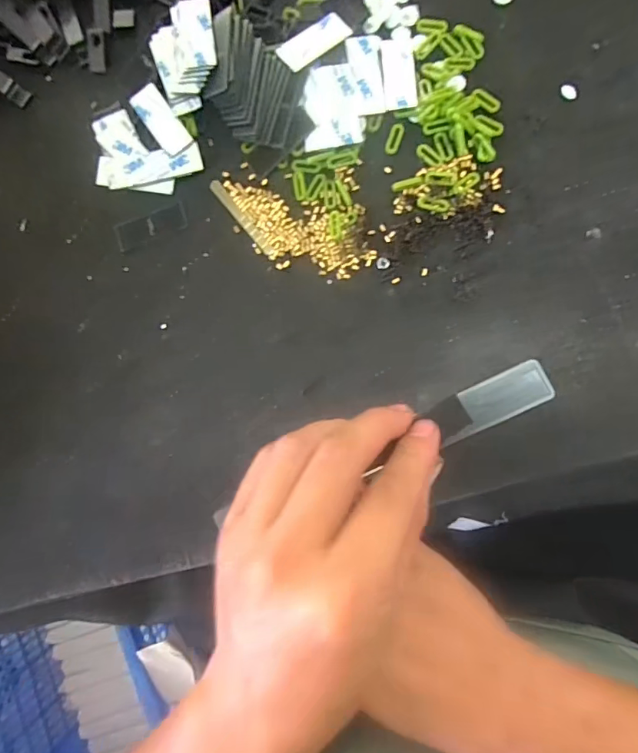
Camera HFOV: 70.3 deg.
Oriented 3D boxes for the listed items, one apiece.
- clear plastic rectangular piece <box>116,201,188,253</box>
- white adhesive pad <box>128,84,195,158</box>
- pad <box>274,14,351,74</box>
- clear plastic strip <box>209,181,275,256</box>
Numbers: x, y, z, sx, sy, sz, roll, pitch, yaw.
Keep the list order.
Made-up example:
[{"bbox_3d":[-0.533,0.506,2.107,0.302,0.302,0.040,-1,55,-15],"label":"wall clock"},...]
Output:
[{"bbox_3d":[-0.116,-0.103,0.313,0.052,0.004,0.018,-18,86,6],"label":"clear plastic rectangular piece"},{"bbox_3d":[-0.106,-0.173,0.306,0.019,0.005,0.054,-36,84,5],"label":"white adhesive pad"},{"bbox_3d":[-0.003,-0.214,0.289,0.050,0.004,0.020,-40,84,-11],"label":"pad"},{"bbox_3d":[-0.052,-0.107,0.303,0.007,0.004,0.064,-38,84,5],"label":"clear plastic strip"}]

